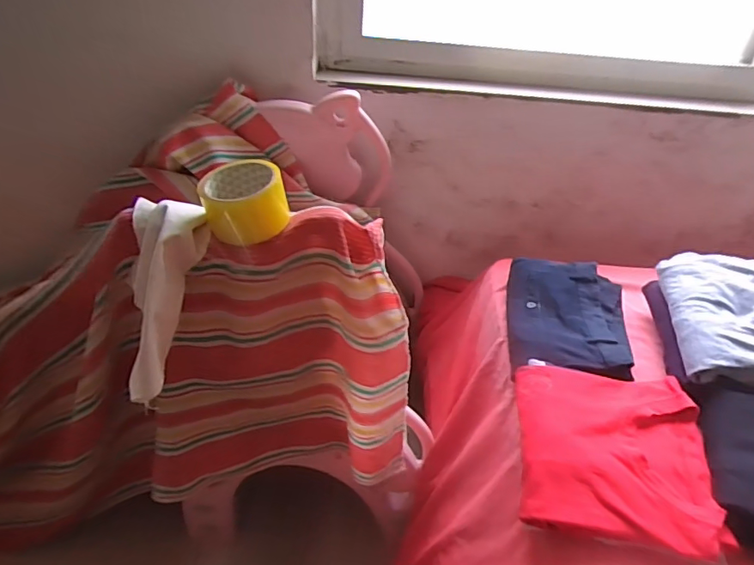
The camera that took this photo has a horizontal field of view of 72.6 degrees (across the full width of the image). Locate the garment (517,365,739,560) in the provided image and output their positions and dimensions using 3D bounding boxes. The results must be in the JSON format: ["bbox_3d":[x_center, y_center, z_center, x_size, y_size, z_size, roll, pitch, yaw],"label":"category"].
[{"bbox_3d":[0.288,0.204,0.629,0.216,0.048,0.214,9,40,5],"label":"garment"}]

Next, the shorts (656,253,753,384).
[{"bbox_3d":[0.533,0.054,0.754,0.182,0.087,0.200,7,40,2],"label":"shorts"}]

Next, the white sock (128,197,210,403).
[{"bbox_3d":[-0.245,0.017,0.570,0.083,0.064,0.226,6,83,1],"label":"white sock"}]

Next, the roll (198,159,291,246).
[{"bbox_3d":[-0.150,-0.094,0.583,0.089,0.063,0.097,3,40,-3],"label":"roll"}]

